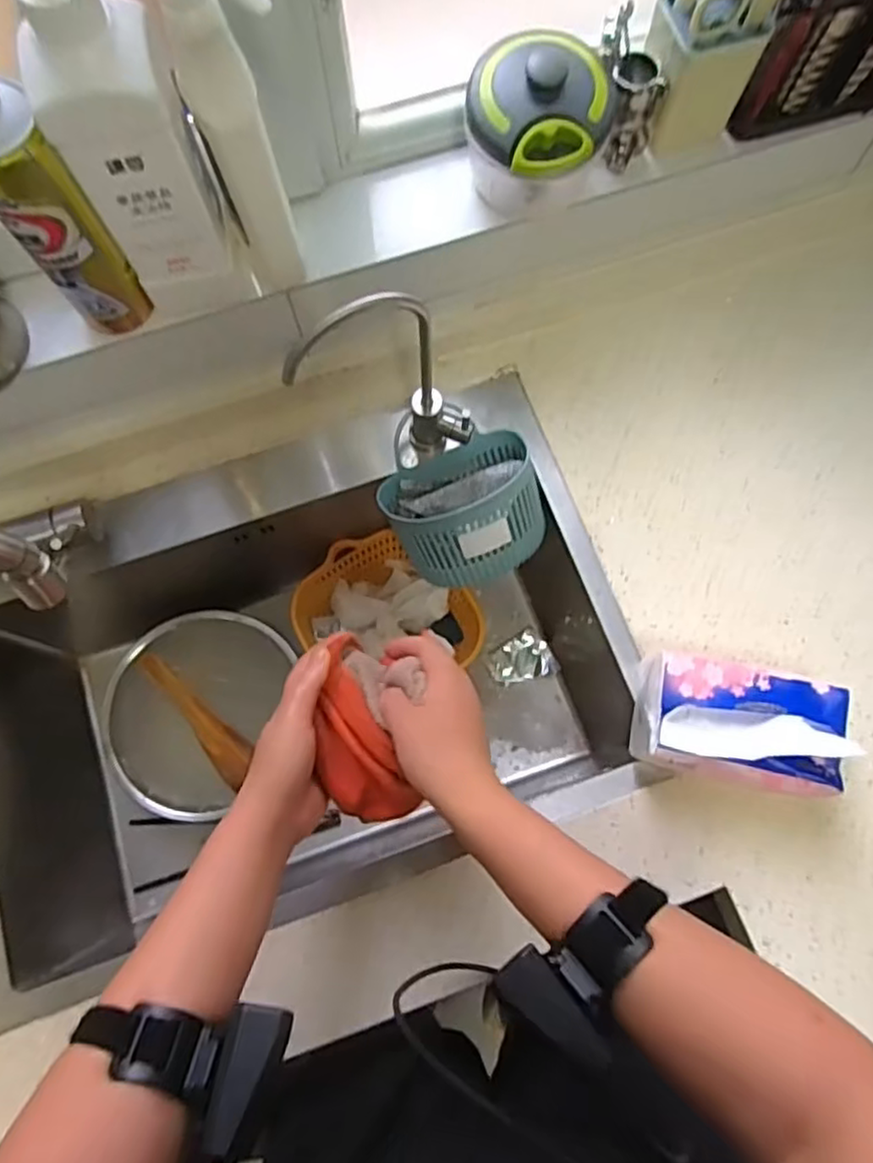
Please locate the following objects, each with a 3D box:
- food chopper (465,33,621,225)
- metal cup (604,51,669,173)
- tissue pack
[{"bbox_3d":[0.083,-0.376,0.566,0.112,0.100,0.107,8,74,3],"label":"food chopper"},{"bbox_3d":[0.170,-0.408,0.590,0.043,0.075,0.048,12,75,4],"label":"metal cup"},{"bbox_3d":[0.261,0.124,0.593,0.163,0.086,0.098,10,75,3],"label":"tissue pack"}]

